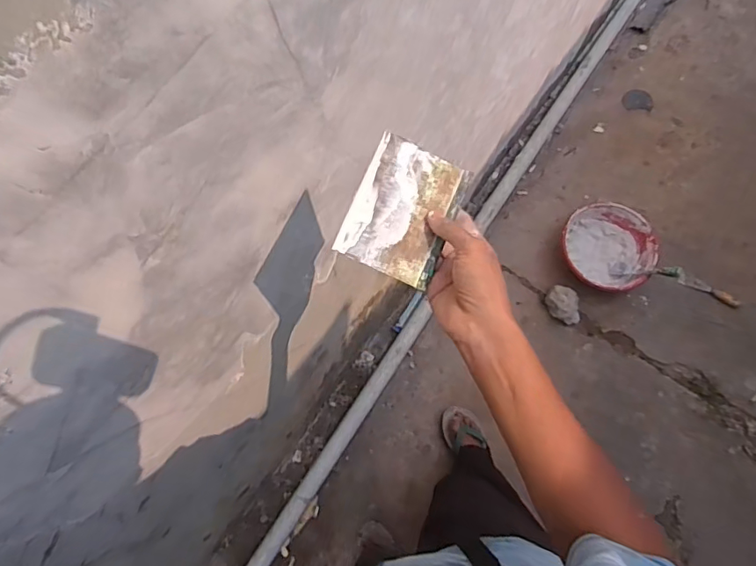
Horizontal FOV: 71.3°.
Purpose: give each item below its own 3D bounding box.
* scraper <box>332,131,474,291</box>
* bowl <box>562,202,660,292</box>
[{"bbox_3d":[0.023,-0.064,0.462,0.087,0.004,0.116,25,79,-10],"label":"scraper"},{"bbox_3d":[0.631,-0.089,1.473,0.246,0.101,0.233,-1,70,1],"label":"bowl"}]

